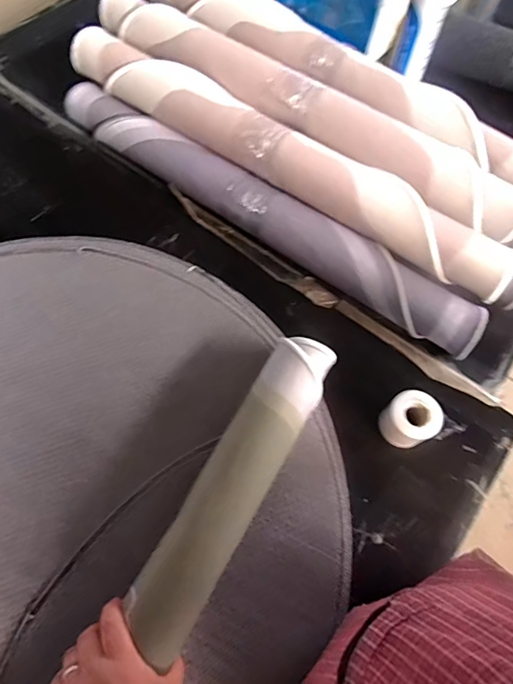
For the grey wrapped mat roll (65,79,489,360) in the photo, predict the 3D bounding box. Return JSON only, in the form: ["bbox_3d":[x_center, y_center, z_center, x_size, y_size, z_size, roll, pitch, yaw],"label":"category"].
[{"bbox_3d":[-0.013,-0.222,0.710,0.799,0.069,0.075,33,70,14],"label":"grey wrapped mat roll"}]

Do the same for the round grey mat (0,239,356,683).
[{"bbox_3d":[-0.294,0.190,0.531,0.768,0.035,0.744,32,70,13],"label":"round grey mat"}]

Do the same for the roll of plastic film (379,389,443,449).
[{"bbox_3d":[0.200,0.104,0.572,0.066,0.064,0.062,0,66,1],"label":"roll of plastic film"}]

